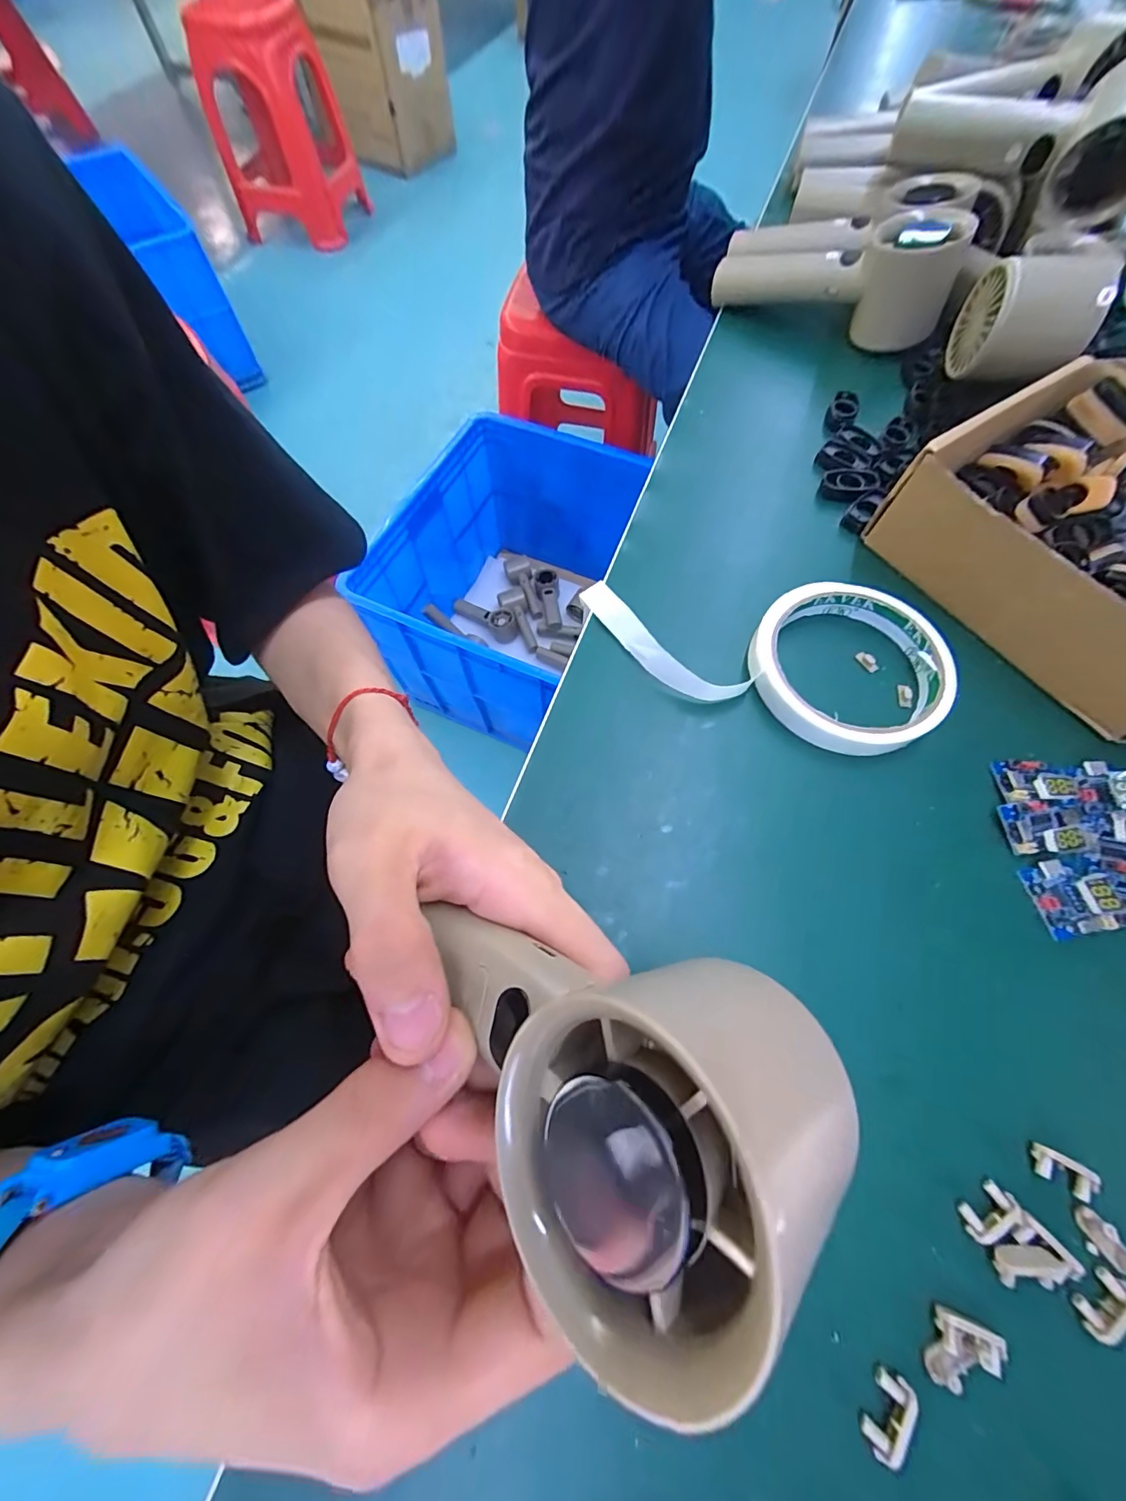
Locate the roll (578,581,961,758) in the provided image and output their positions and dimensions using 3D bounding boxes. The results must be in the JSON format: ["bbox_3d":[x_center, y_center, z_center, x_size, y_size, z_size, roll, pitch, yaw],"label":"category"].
[{"bbox_3d":[0.099,-0.057,0.248,0.180,0.019,0.090,23,69,9],"label":"roll"}]

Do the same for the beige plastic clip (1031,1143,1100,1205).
[{"bbox_3d":[0.171,0.144,0.163,0.018,0.006,0.010,29,71,14],"label":"beige plastic clip"}]

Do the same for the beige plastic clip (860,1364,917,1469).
[{"bbox_3d":[0.097,0.197,0.142,0.009,0.008,0.019,33,71,13],"label":"beige plastic clip"}]

